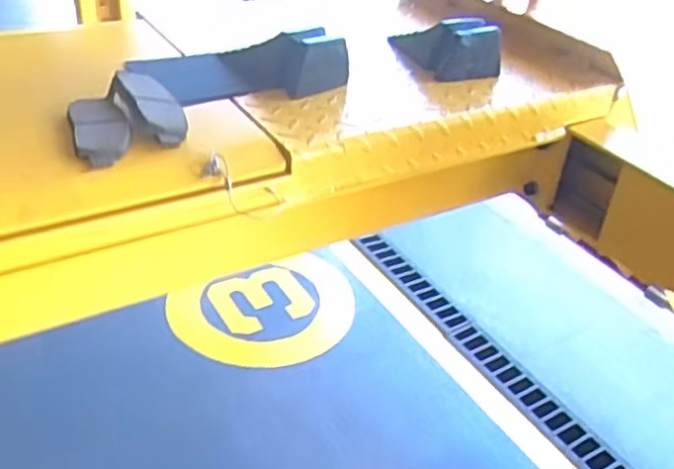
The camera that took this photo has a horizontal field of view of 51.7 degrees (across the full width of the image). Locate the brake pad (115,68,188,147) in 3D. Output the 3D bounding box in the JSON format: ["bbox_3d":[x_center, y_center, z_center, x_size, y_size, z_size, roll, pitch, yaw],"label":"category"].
[{"bbox_3d":[-0.197,-0.138,0.750,0.057,0.027,0.136,-12,39,-24],"label":"brake pad"}]

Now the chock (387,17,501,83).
[{"bbox_3d":[0.144,-0.273,0.969,0.093,0.067,0.167,-10,38,-22],"label":"chock"}]

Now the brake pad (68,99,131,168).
[{"bbox_3d":[-0.243,-0.109,0.717,0.056,0.010,0.131,-10,38,-22],"label":"brake pad"}]

